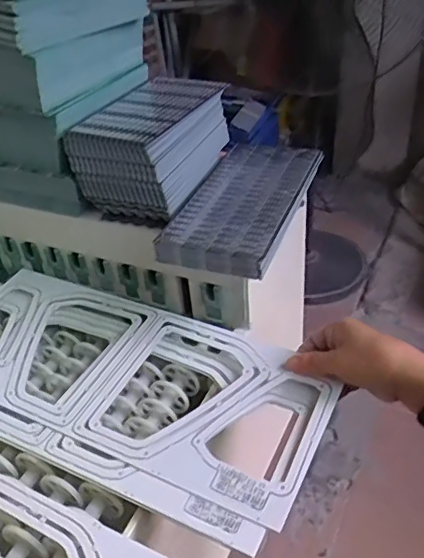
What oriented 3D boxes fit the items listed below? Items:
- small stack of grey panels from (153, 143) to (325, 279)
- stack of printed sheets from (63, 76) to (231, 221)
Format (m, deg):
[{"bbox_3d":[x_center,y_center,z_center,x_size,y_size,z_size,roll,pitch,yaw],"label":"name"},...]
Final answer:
[{"bbox_3d":[0.036,-0.084,0.601,0.114,0.023,0.224,10,39,18],"label":"small stack of grey panels"},{"bbox_3d":[-0.063,-0.153,0.619,0.111,0.076,0.177,11,40,20],"label":"stack of printed sheets"}]

